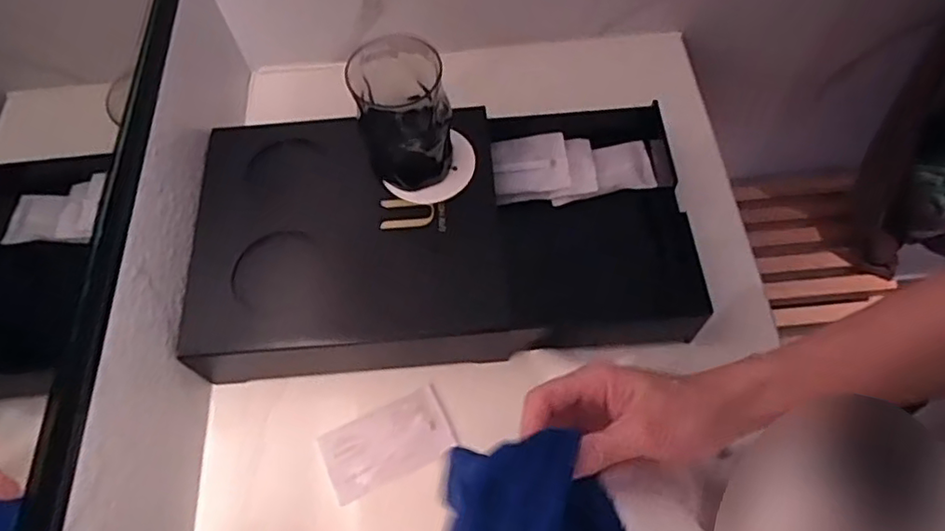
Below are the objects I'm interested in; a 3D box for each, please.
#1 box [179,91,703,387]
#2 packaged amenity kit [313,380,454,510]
[{"bbox_3d":[-0.018,-0.034,0.547,0.426,0.086,0.240,-5,62,1],"label":"box"},{"bbox_3d":[-0.070,0.146,0.503,0.104,0.008,0.057,-22,63,-8],"label":"packaged amenity kit"}]

